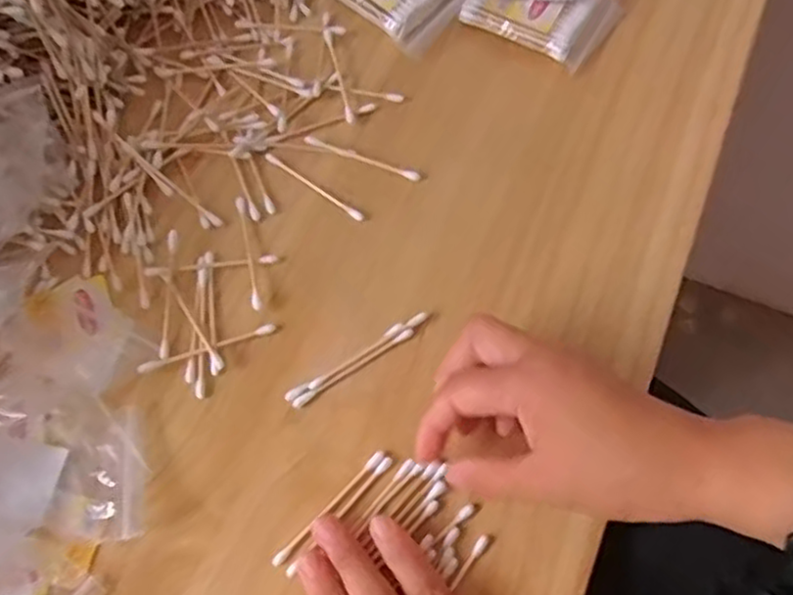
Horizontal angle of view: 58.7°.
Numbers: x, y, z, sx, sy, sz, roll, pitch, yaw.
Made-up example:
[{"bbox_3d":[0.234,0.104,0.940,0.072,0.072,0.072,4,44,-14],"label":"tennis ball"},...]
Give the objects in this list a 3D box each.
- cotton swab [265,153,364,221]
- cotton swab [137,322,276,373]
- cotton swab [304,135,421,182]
[{"bbox_3d":[-0.048,-0.065,0.412,0.072,0.004,0.005,35,71,13],"label":"cotton swab"},{"bbox_3d":[-0.099,0.026,0.371,0.072,0.004,0.005,-19,69,-9],"label":"cotton swab"},{"bbox_3d":[-0.020,-0.083,0.418,0.071,0.004,0.007,19,68,7],"label":"cotton swab"}]

